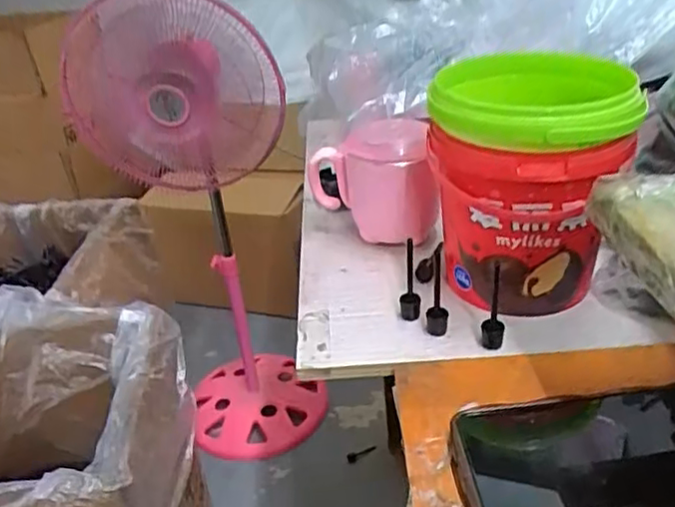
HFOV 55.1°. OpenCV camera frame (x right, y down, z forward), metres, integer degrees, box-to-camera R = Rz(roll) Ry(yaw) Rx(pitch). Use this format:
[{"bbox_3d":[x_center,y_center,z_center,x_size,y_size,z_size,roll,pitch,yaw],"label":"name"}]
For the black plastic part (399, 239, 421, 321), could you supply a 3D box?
[{"bbox_3d":[0.050,0.015,0.452,0.014,0.063,0.019,-1,32,7],"label":"black plastic part"}]

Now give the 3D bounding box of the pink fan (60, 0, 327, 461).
[{"bbox_3d":[-0.238,-0.028,1.181,0.343,0.853,0.275,-11,32,-9],"label":"pink fan"}]

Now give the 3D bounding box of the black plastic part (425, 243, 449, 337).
[{"bbox_3d":[0.068,0.027,0.438,0.015,0.067,0.018,-1,32,7],"label":"black plastic part"}]

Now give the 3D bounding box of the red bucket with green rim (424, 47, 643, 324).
[{"bbox_3d":[0.130,-0.046,0.455,0.127,0.152,0.130,2,32,11],"label":"red bucket with green rim"}]

